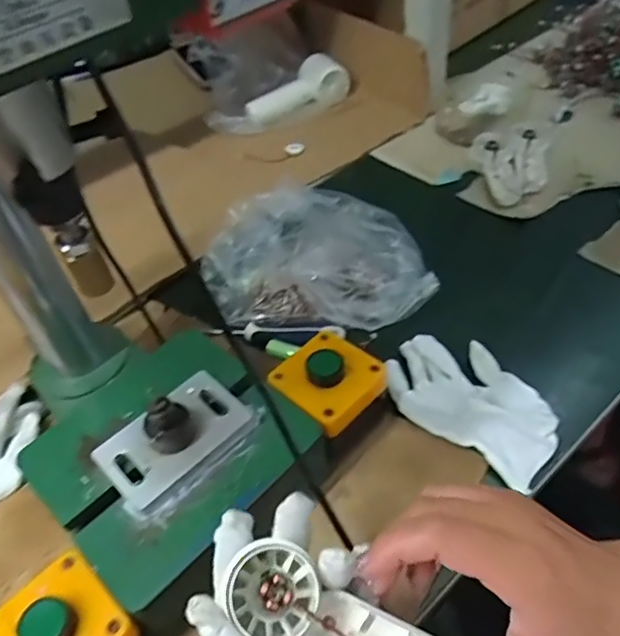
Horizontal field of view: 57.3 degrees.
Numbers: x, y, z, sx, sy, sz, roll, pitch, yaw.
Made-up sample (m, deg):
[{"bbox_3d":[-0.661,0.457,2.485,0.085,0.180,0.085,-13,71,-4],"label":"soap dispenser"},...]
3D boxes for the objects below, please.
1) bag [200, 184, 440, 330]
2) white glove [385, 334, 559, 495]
[{"bbox_3d":[0.010,-0.059,0.551,0.219,0.064,0.152,6,47,13],"label":"bag"},{"bbox_3d":[0.129,0.062,0.451,0.140,0.015,0.082,32,59,28],"label":"white glove"}]

